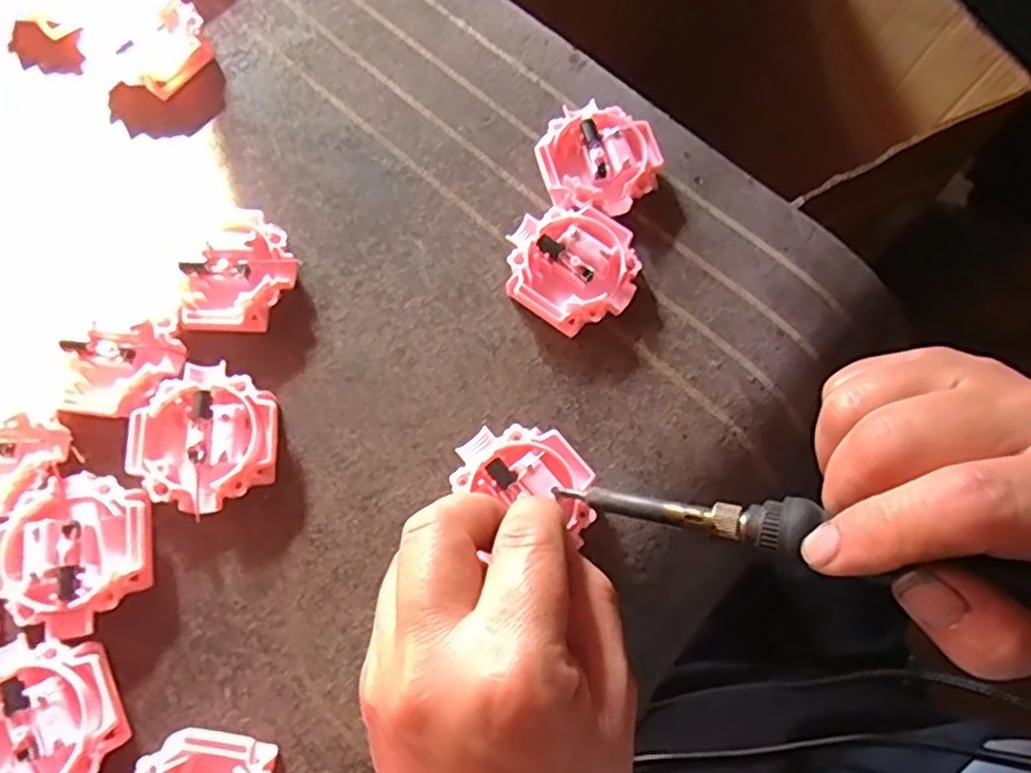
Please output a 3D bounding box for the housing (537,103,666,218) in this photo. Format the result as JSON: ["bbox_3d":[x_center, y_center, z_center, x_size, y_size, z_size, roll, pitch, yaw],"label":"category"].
[{"bbox_3d":[0.037,-0.100,0.303,0.051,0.015,0.051,0,73,-1],"label":"housing"}]

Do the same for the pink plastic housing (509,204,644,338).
[{"bbox_3d":[0.024,-0.050,0.286,0.054,0.015,0.052,0,73,-1],"label":"pink plastic housing"}]

